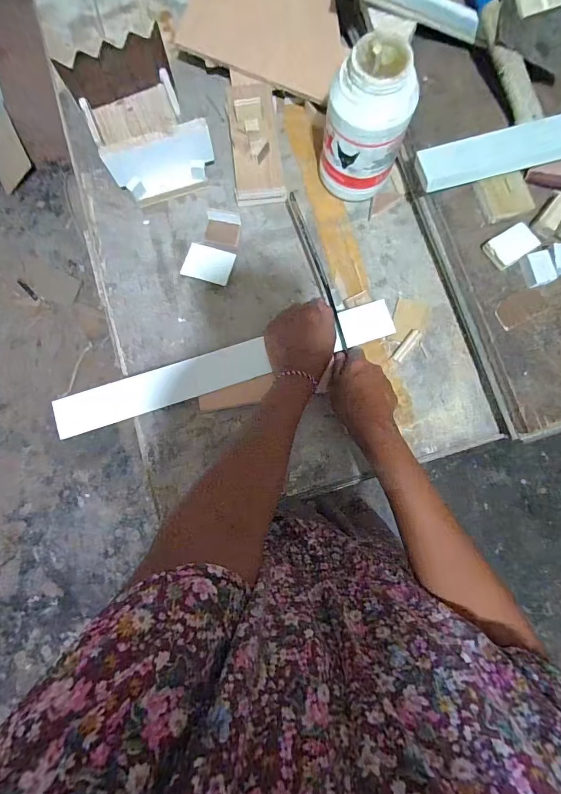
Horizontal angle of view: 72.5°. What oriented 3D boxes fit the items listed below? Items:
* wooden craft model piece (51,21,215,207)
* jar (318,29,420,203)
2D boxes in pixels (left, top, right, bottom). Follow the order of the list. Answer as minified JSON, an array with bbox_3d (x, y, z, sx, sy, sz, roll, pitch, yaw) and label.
[{"bbox_3d":[-0.173,-0.345,0.495,0.130,0.093,0.152,-26,81,-3],"label":"wooden craft model piece"},{"bbox_3d":[0.102,-0.312,0.457,0.080,0.154,0.076,0,81,1],"label":"jar"}]

